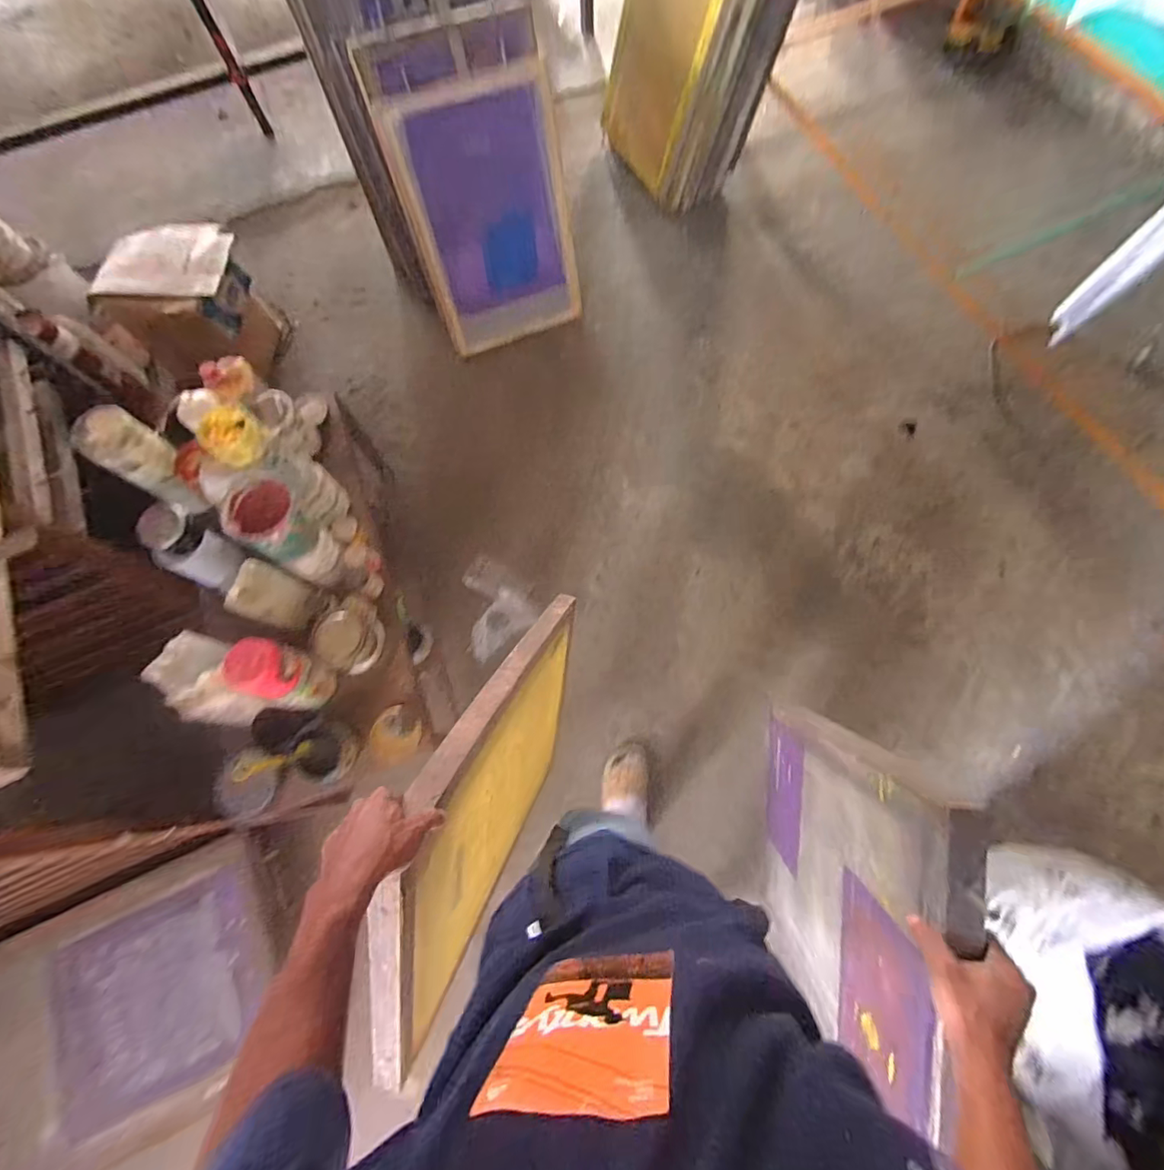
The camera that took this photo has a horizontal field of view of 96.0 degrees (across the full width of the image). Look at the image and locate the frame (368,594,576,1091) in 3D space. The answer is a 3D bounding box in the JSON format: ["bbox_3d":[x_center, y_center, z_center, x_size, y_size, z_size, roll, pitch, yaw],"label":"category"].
[{"bbox_3d":[-0.136,0.321,0.859,0.040,0.625,0.391,11,113,11],"label":"frame"}]

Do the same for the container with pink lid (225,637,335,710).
[{"bbox_3d":[-0.563,0.171,0.993,0.093,0.212,0.095,0,72,1],"label":"container with pink lid"}]

